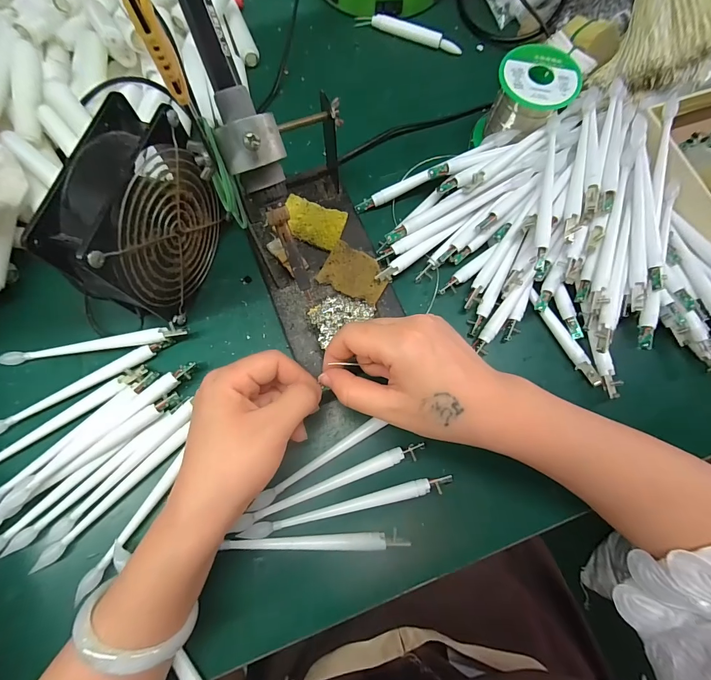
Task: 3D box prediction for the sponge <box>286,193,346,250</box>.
[{"bbox_3d":[-0.038,-0.104,0.317,0.055,0.006,0.039,17,76,3],"label":"sponge"}]

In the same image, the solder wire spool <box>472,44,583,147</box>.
[{"bbox_3d":[0.156,-0.218,0.329,0.067,0.064,0.062,22,76,4],"label":"solder wire spool"}]

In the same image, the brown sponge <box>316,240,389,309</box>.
[{"bbox_3d":[0.000,-0.056,0.302,0.055,0.007,0.039,29,76,5],"label":"brown sponge"}]

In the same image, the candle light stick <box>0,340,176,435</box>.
[{"bbox_3d":[-0.223,0.035,0.286,0.154,0.010,0.019,-27,78,-8],"label":"candle light stick"}]

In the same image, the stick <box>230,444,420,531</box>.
[{"bbox_3d":[-0.017,0.108,0.271,0.144,0.010,0.013,-19,77,-7],"label":"stick"}]

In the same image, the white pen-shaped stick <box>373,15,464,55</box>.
[{"bbox_3d":[0.067,-0.333,0.386,0.101,0.010,0.009,21,76,3],"label":"white pen-shaped stick"}]

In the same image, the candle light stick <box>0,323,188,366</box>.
[{"bbox_3d":[-0.213,0.005,0.288,0.151,0.015,0.011,-9,76,-4],"label":"candle light stick"}]

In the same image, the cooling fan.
[{"bbox_3d":[-0.149,-0.080,0.257,0.046,0.116,0.120,19,76,3],"label":"cooling fan"}]

